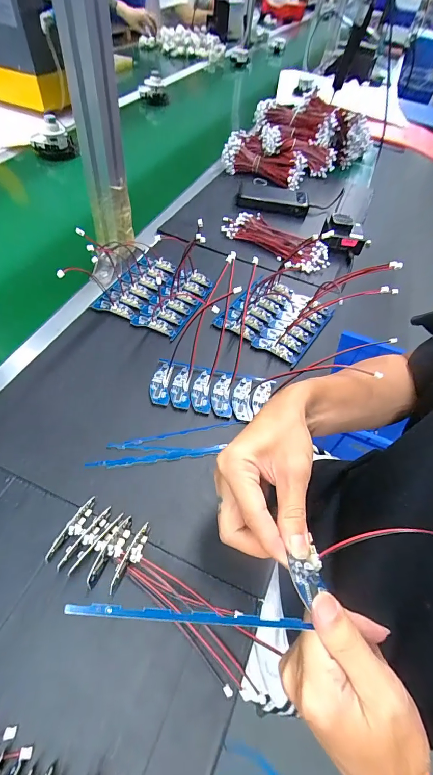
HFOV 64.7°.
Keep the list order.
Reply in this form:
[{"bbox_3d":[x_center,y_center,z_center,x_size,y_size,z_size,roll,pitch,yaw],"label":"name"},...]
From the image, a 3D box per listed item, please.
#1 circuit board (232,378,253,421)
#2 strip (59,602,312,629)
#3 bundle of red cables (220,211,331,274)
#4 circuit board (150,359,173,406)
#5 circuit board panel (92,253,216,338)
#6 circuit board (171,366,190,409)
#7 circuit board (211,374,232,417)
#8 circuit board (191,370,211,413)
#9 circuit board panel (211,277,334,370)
[{"bbox_3d":[0.032,0.011,0.440,0.023,0.008,0.067,8,53,-2],"label":"circuit board"},{"bbox_3d":[-0.010,0.124,0.185,0.135,0.004,0.006,13,49,-14],"label":"strip"},{"bbox_3d":[0.115,-0.295,0.670,0.219,0.030,0.105,37,58,18],"label":"bundle of red cables"},{"bbox_3d":[-0.071,-0.008,0.440,0.024,0.012,0.067,4,54,-5],"label":"circuit board"},{"bbox_3d":[-0.094,-0.150,0.543,0.136,0.020,0.148,22,54,9],"label":"circuit board panel"},{"bbox_3d":[-0.046,-0.001,0.437,0.024,0.006,0.063,1,54,-7],"label":"circuit board"},{"bbox_3d":[0.006,0.008,0.436,0.025,0.005,0.060,5,53,-4],"label":"circuit board"},{"bbox_3d":[-0.020,0.003,0.436,0.024,0.008,0.059,3,54,-5],"label":"circuit board"},{"bbox_3d":[0.096,-0.117,0.537,0.141,0.013,0.150,33,57,16],"label":"circuit board panel"}]

